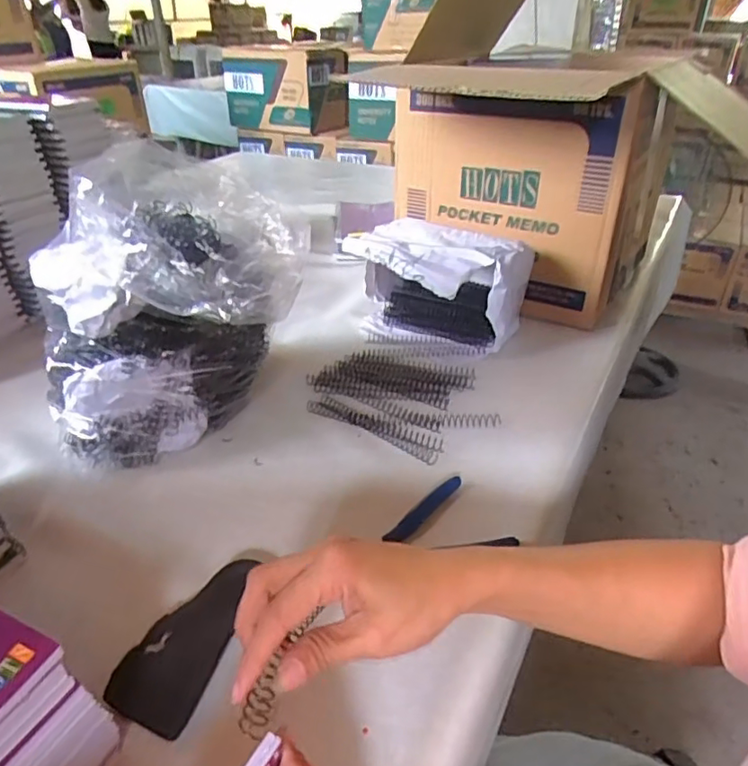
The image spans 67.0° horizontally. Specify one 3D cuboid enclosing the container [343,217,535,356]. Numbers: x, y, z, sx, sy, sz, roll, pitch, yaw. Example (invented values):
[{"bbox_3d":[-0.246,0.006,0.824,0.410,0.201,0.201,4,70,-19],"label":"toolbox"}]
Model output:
[{"bbox_3d":[0.080,-0.118,0.704,0.200,0.128,0.128,15,37,22],"label":"container"}]

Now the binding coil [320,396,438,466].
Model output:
[{"bbox_3d":[0.002,0.044,0.564,0.147,0.010,0.015,25,41,33],"label":"binding coil"}]

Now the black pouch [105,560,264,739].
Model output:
[{"bbox_3d":[-0.123,0.168,0.380,0.057,0.018,0.116,10,35,16],"label":"black pouch"}]

